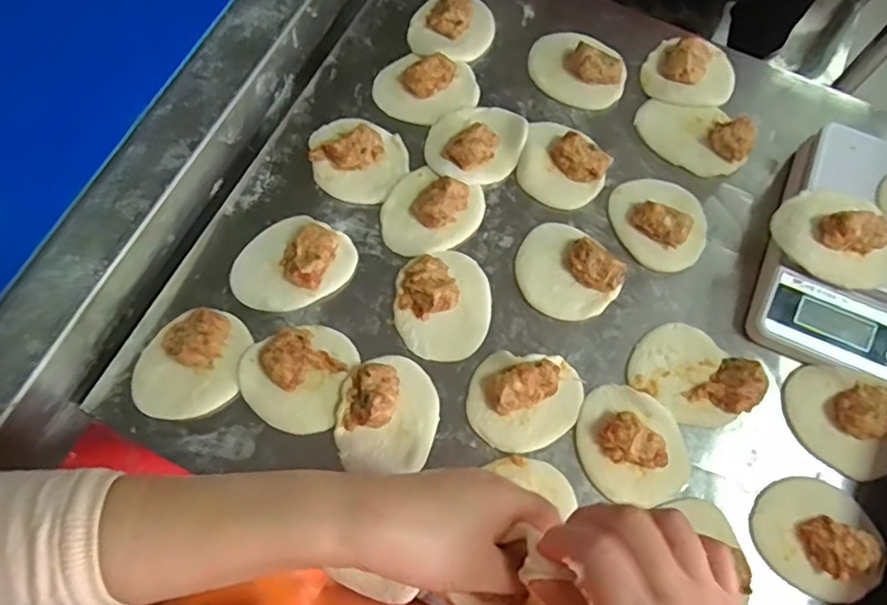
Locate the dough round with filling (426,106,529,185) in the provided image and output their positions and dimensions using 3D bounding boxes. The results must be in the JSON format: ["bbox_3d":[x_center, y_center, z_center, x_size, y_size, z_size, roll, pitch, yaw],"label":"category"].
[{"bbox_3d":[0.032,-0.153,0.546,0.089,0.034,0.086,1,71,-2],"label":"dough round with filling"}]

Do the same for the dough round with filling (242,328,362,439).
[{"bbox_3d":[-0.120,0.057,0.472,0.085,0.024,0.086,1,71,-2],"label":"dough round with filling"}]

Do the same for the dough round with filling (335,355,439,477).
[{"bbox_3d":[-0.043,0.086,0.462,0.076,0.028,0.092,8,71,0],"label":"dough round with filling"}]

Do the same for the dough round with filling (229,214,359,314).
[{"bbox_3d":[-0.132,-0.038,0.505,0.104,0.029,0.078,-25,74,-10],"label":"dough round with filling"}]

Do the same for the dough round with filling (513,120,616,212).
[{"bbox_3d":[0.108,-0.128,0.544,0.083,0.028,0.071,37,74,10],"label":"dough round with filling"}]

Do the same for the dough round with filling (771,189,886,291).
[{"bbox_3d":[0.333,-0.058,0.484,0.076,0.039,0.096,-31,75,-12],"label":"dough round with filling"}]

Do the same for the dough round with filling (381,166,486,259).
[{"bbox_3d":[-0.011,-0.083,0.522,0.080,0.027,0.088,1,71,-2],"label":"dough round with filling"}]

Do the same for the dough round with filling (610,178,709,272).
[{"bbox_3d":[0.199,-0.077,0.528,0.080,0.031,0.089,-7,72,-5],"label":"dough round with filling"}]

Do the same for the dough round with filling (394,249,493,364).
[{"bbox_3d":[0.000,-0.001,0.496,0.080,0.029,0.095,6,71,0],"label":"dough round with filling"}]

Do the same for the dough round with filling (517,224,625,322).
[{"bbox_3d":[0.105,-0.028,0.510,0.075,0.030,0.091,-39,77,-14],"label":"dough round with filling"}]

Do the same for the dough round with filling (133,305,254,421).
[{"bbox_3d":[-0.204,0.048,0.471,0.078,0.031,0.089,12,71,2],"label":"dough round with filling"}]

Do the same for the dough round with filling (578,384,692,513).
[{"bbox_3d":[0.151,0.110,0.461,0.082,0.027,0.095,-21,73,-9],"label":"dough round with filling"}]

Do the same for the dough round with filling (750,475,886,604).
[{"bbox_3d":[0.286,0.177,0.444,0.086,0.023,0.083,1,71,-2],"label":"dough round with filling"}]

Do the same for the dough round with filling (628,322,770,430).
[{"bbox_3d":[0.208,0.057,0.481,0.093,0.028,0.073,38,74,10],"label":"dough round with filling"}]

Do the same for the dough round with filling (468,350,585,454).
[{"bbox_3d":[0.068,0.079,0.470,0.090,0.027,0.076,8,71,0],"label":"dough round with filling"}]

